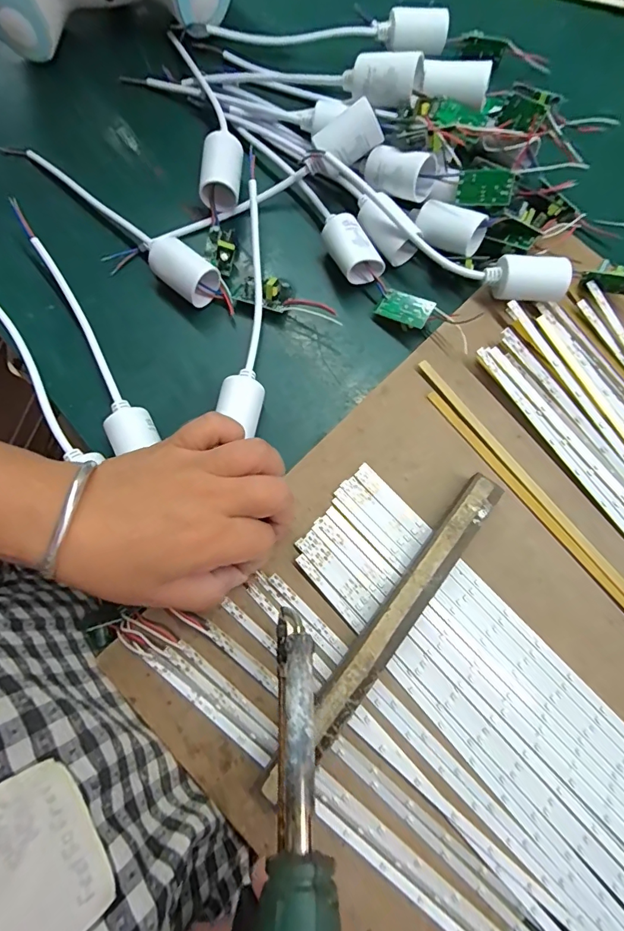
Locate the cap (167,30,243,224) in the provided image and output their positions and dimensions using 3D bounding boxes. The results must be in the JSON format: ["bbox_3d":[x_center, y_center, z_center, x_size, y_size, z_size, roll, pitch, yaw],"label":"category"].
[{"bbox_3d":[-0.076,-0.255,0.326,0.034,0.031,0.137,-14,78,-2],"label":"cap"}]

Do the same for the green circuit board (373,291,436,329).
[{"bbox_3d":[0.063,-0.108,0.302,0.036,0.006,0.019,27,99,20],"label":"green circuit board"}]

